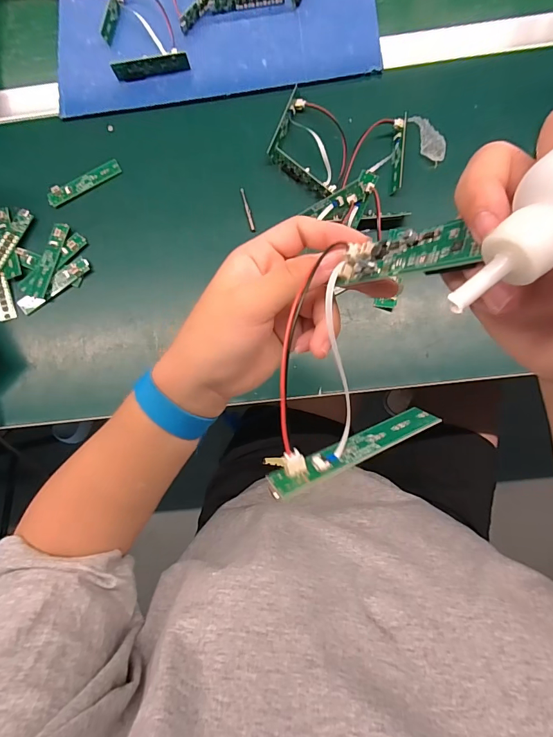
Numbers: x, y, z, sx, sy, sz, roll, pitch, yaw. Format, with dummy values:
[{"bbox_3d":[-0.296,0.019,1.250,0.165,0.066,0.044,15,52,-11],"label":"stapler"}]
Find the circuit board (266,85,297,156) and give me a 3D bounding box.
[{"bbox_3d":[0.009,-0.261,0.407,0.008,0.014,0.080,22,85,6],"label":"circuit board"}]

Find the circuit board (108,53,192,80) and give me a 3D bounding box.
[{"bbox_3d":[-0.136,-0.329,0.420,0.081,0.020,0.009,-7,83,2],"label":"circuit board"}]

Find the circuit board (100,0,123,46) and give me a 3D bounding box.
[{"bbox_3d":[-0.184,-0.410,0.436,0.015,0.013,0.080,13,84,5],"label":"circuit board"}]

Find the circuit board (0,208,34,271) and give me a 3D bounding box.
[{"bbox_3d":[-0.289,-0.133,0.409,0.018,0.011,0.085,25,85,6],"label":"circuit board"}]

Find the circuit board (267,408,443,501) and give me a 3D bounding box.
[{"bbox_3d":[0.035,0.034,0.170,0.084,0.017,0.009,-19,117,-18],"label":"circuit board"}]

